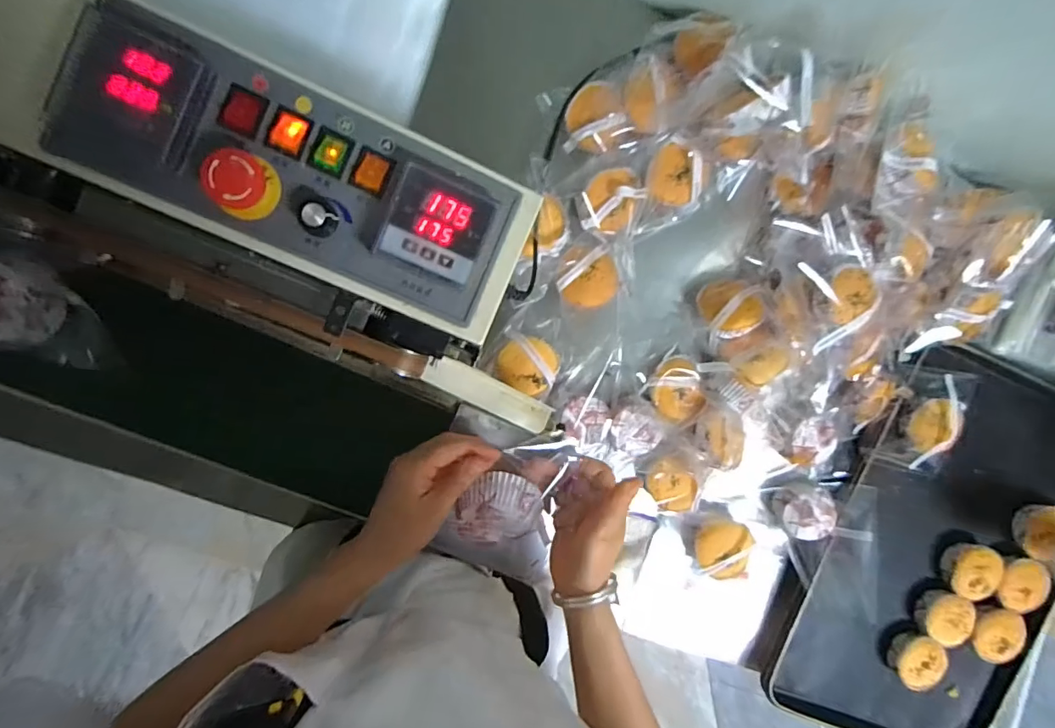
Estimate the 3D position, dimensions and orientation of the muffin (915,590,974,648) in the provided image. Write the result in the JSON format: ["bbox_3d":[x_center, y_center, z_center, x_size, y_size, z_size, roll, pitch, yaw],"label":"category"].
[{"bbox_3d":[0.623,0.378,0.723,0.072,0.041,0.057,-43,99,-1],"label":"muffin"}]

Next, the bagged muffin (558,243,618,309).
[{"bbox_3d":[0.079,-0.115,0.634,0.074,0.032,0.075,5,110,-1],"label":"bagged muffin"}]

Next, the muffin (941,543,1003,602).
[{"bbox_3d":[0.659,0.308,0.722,0.075,0.050,0.057,-38,99,-2],"label":"muffin"}]

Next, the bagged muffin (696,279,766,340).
[{"bbox_3d":[0.263,-0.073,0.643,0.067,0.062,0.074,-12,98,-6],"label":"bagged muffin"}]

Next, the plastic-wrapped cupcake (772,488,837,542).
[{"bbox_3d":[0.398,0.213,0.687,0.070,0.052,0.060,-4,97,-7],"label":"plastic-wrapped cupcake"}]

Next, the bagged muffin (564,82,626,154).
[{"bbox_3d":[0.082,-0.302,0.602,0.066,0.035,0.073,11,95,-8],"label":"bagged muffin"}]

